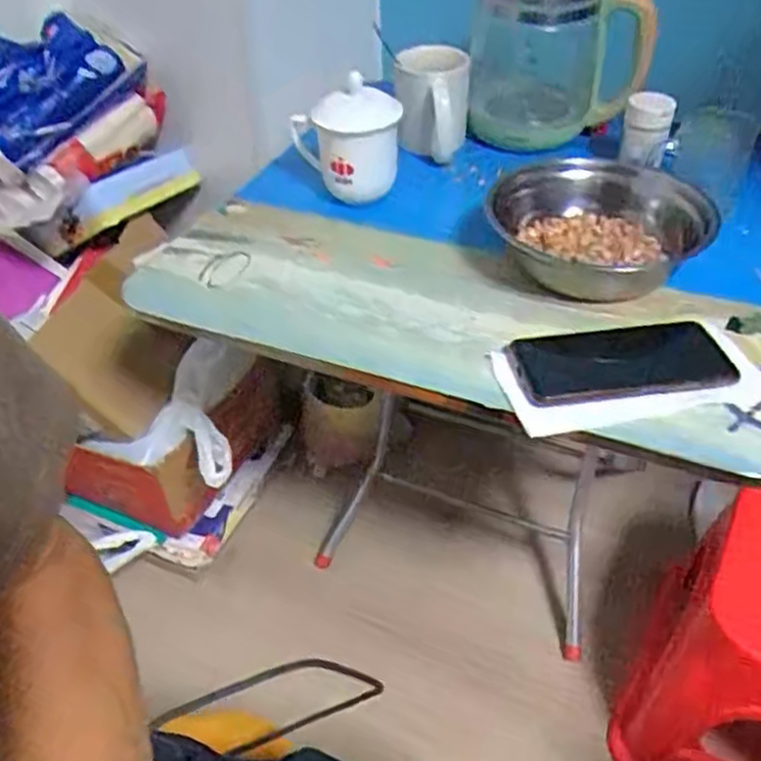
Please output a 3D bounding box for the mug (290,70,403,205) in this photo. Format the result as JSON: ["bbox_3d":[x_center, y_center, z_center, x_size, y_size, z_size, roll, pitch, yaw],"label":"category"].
[{"bbox_3d":[-0.034,-0.235,0.744,0.106,0.106,0.092,-5,42,-1],"label":"mug"}]

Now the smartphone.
[{"bbox_3d":[0.189,-0.015,0.593,0.163,0.010,0.080,-8,43,-4],"label":"smartphone"}]

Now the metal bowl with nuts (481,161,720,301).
[{"bbox_3d":[0.187,-0.146,0.696,0.188,0.057,0.162,24,50,28],"label":"metal bowl with nuts"}]

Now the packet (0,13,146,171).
[{"bbox_3d":[-0.392,-0.352,0.868,0.148,0.047,0.190,44,77,-7],"label":"packet"}]

